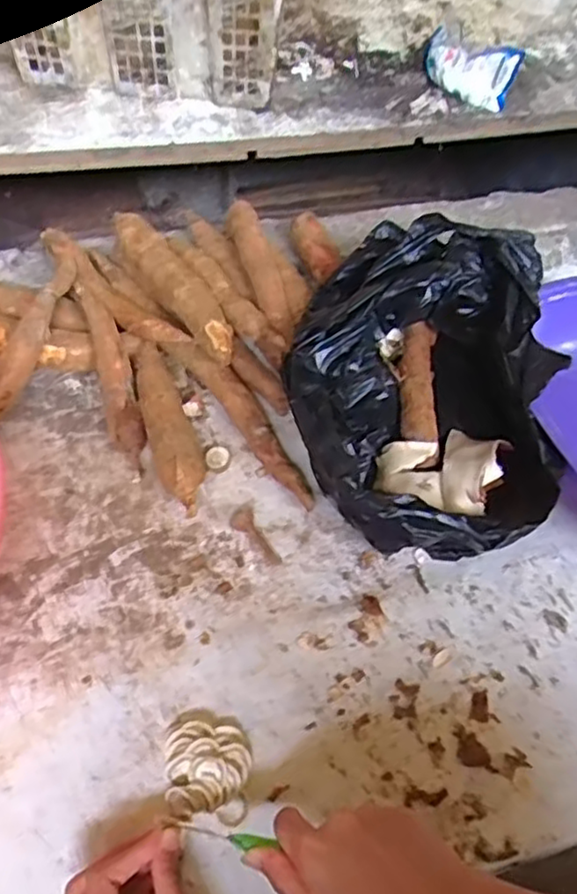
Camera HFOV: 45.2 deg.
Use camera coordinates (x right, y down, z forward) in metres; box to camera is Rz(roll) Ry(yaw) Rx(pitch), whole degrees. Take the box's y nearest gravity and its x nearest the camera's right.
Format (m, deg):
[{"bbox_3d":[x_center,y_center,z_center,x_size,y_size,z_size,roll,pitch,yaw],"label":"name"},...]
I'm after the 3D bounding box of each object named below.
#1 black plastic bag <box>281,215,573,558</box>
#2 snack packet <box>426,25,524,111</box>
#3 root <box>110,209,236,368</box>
[{"bbox_3d":[0.106,-0.050,0.563,0.203,0.107,0.274,6,55,0],"label":"black plastic bag"},{"bbox_3d":[0.222,-0.475,0.871,0.129,0.070,0.049,38,62,19],"label":"snack packet"},{"bbox_3d":[-0.099,-0.146,0.641,0.045,0.050,0.198,-29,62,-22],"label":"root"}]

